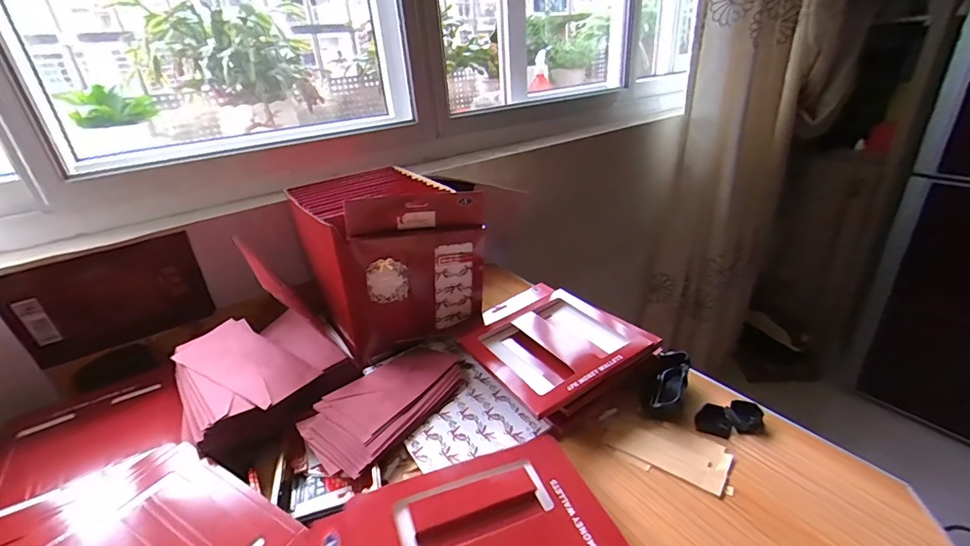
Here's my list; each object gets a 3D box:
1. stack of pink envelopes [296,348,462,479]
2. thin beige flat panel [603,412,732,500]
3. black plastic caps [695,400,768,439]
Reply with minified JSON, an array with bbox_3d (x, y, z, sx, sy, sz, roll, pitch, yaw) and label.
[{"bbox_3d":[-0.128,0.163,0.596,0.119,0.027,0.232,14,32,31],"label":"stack of pink envelopes"},{"bbox_3d":[0.214,0.206,0.519,0.134,0.004,0.074,17,34,36],"label":"thin beige flat panel"},{"bbox_3d":[0.299,0.178,0.543,0.081,0.019,0.037,-7,27,-6],"label":"black plastic caps"}]

